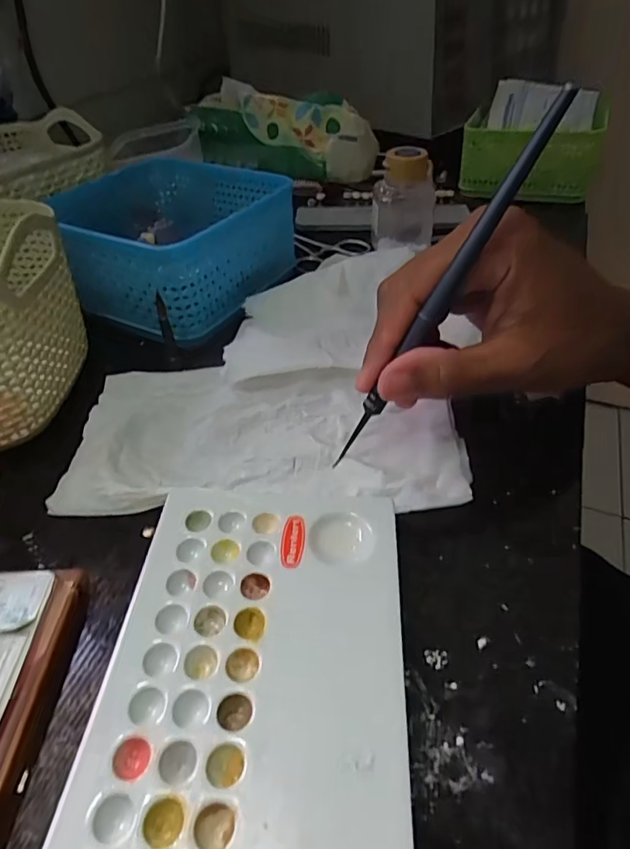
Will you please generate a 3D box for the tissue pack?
[{"bbox_3d":[-0.036,-0.294,0.521,0.189,0.053,0.084,10,44,12],"label":"tissue pack"}]

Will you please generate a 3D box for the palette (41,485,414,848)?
[{"bbox_3d":[-0.020,0.079,0.158,0.092,0.013,0.152,2,42,4],"label":"palette"}]

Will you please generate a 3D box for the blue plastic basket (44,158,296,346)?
[{"bbox_3d":[-0.099,-0.130,0.352,0.141,0.052,0.133,19,46,21],"label":"blue plastic basket"}]

